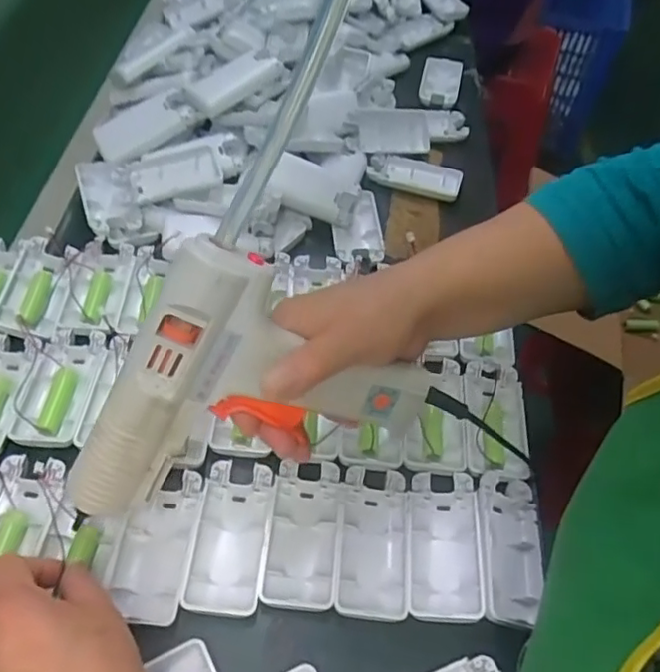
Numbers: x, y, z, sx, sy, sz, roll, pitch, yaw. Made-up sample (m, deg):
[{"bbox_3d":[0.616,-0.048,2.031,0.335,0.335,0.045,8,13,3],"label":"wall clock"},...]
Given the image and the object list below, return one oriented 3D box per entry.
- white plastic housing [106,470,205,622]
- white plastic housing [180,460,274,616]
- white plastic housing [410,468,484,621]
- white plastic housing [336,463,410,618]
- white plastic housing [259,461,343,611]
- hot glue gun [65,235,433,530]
[{"bbox_3d":[-0.109,0.133,0.380,0.045,0.022,0.091,6,53,-1],"label":"white plastic housing"},{"bbox_3d":[-0.063,0.130,0.386,0.043,0.021,0.093,6,53,-1],"label":"white plastic housing"},{"bbox_3d":[0.073,0.131,0.385,0.042,0.016,0.095,7,53,0],"label":"white plastic housing"},{"bbox_3d":[0.028,0.134,0.392,0.044,0.020,0.093,7,53,0],"label":"white plastic housing"},{"bbox_3d":[-0.017,0.127,0.392,0.045,0.012,0.094,6,53,-1],"label":"white plastic housing"},{"bbox_3d":[-0.041,0.042,0.352,0.163,0.164,0.038,20,18,-22],"label":"hot glue gun"}]

